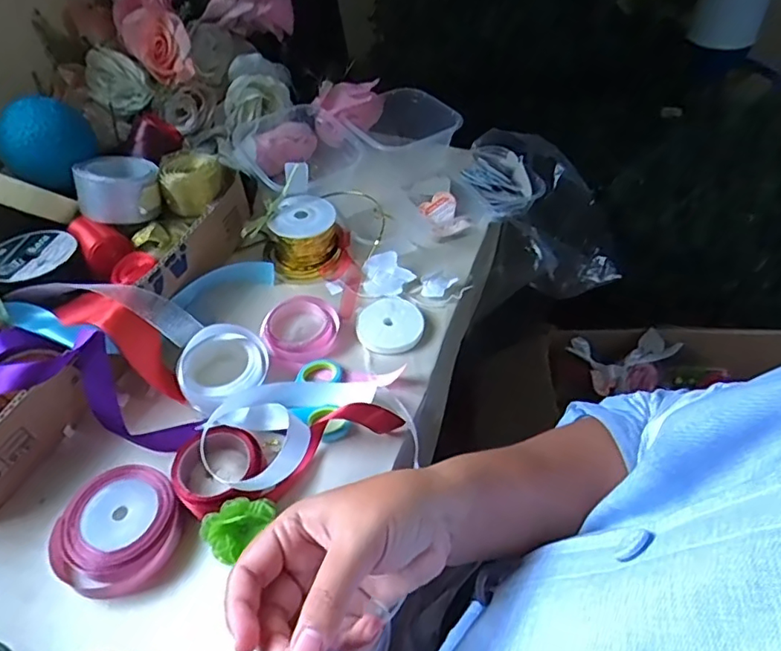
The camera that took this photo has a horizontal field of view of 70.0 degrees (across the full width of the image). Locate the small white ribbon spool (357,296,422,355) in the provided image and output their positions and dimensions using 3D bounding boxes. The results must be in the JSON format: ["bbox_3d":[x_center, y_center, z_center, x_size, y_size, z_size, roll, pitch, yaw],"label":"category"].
[{"bbox_3d":[0.000,-0.001,0.495,0.058,0.010,0.058,-1,48,1],"label":"small white ribbon spool"}]

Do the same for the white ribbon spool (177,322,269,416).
[{"bbox_3d":[-0.134,0.033,0.449,0.070,0.037,0.061,-19,51,-15],"label":"white ribbon spool"}]

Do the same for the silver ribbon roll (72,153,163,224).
[{"bbox_3d":[-0.253,-0.129,0.519,0.074,0.045,0.073,-23,52,-18],"label":"silver ribbon roll"}]

